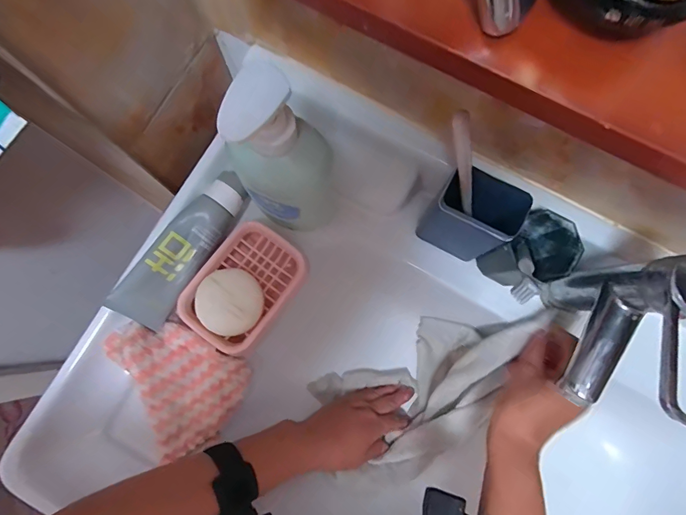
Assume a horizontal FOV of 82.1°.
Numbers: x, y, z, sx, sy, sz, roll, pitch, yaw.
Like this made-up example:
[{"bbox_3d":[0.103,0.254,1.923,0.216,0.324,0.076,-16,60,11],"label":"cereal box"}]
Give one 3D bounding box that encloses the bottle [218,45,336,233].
[{"bbox_3d":[-0.047,-0.072,0.311,0.071,0.191,0.054,-28,81,-6],"label":"bottle"}]

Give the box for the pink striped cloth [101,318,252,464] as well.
[{"bbox_3d":[-0.152,0.116,0.387,0.099,0.024,0.130,-28,97,-19],"label":"pink striped cloth"}]

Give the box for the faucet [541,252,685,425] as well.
[{"bbox_3d":[0.219,0.063,0.322,0.053,0.159,0.119,21,80,3],"label":"faucet"}]

